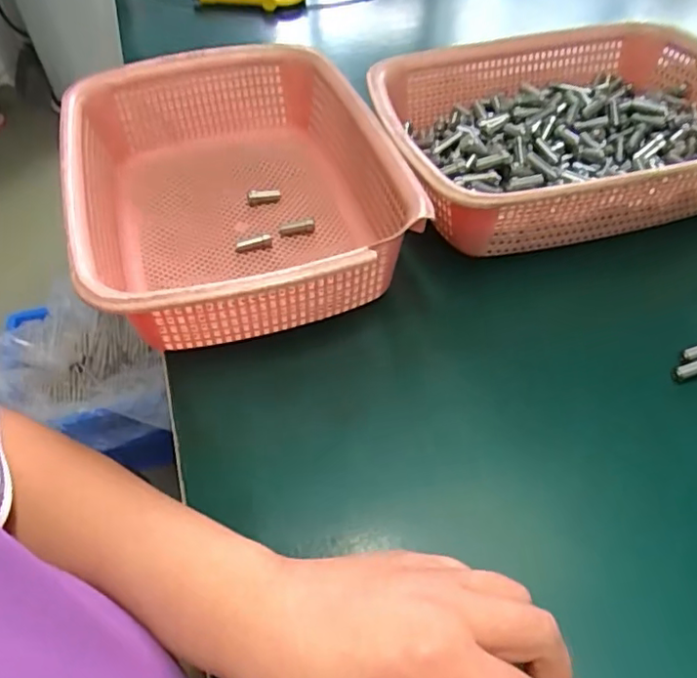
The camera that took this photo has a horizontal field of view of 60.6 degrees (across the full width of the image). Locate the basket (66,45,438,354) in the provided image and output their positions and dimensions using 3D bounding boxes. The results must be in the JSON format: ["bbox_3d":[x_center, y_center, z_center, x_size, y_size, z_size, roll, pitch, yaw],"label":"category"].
[{"bbox_3d":[-0.084,-0.113,0.450,0.215,0.088,0.305,-14,49,-8],"label":"basket"}]

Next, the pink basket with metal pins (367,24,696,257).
[{"bbox_3d":[0.171,-0.161,0.475,0.289,0.073,0.208,-13,49,-8],"label":"pink basket with metal pins"}]

